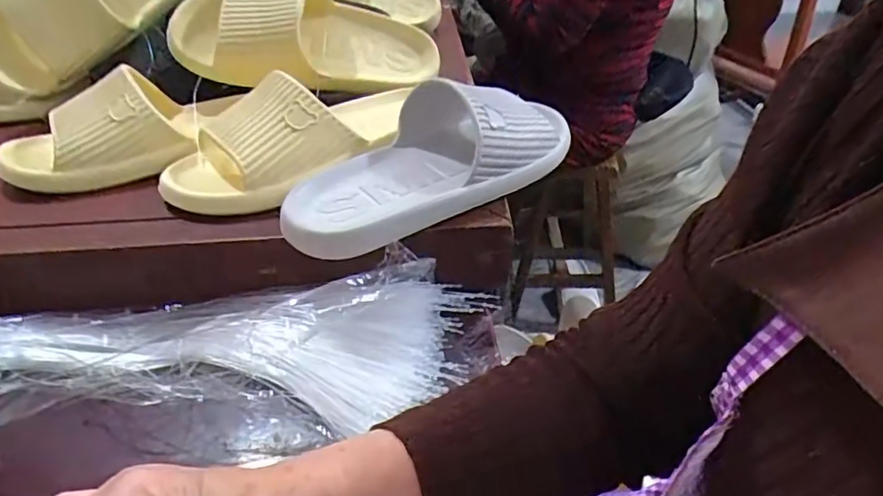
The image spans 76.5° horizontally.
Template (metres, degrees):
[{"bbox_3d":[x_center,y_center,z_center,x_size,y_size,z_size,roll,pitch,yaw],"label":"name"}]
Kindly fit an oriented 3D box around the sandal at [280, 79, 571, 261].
[{"bbox_3d":[-0.001,-0.080,0.440,0.267,0.064,0.096,-23,42,-27],"label":"sandal"}]

